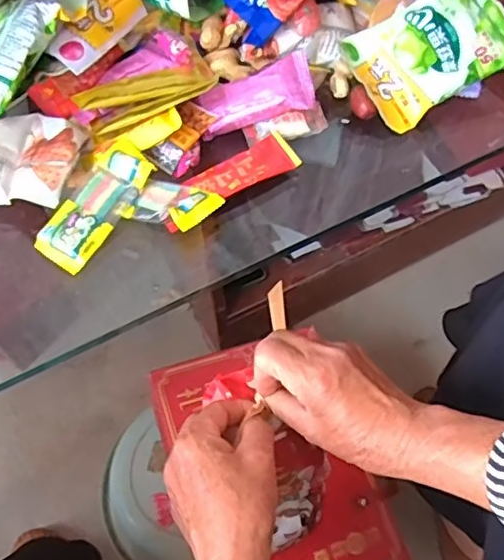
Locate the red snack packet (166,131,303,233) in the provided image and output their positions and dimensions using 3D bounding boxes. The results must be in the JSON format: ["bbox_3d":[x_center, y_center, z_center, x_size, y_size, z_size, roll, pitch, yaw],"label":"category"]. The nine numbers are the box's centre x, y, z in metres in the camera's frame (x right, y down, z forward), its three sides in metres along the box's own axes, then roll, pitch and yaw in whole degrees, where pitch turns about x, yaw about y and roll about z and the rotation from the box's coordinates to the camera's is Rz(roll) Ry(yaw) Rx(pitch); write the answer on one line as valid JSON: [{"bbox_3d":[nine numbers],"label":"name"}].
[{"bbox_3d":[-0.018,-0.071,0.413,0.110,0.008,0.036,-33,62,-17],"label":"red snack packet"}]

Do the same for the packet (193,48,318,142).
[{"bbox_3d":[0.004,-0.137,0.434,0.086,0.022,0.039,-19,59,-9],"label":"packet"}]

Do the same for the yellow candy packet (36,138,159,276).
[{"bbox_3d":[-0.106,-0.053,0.400,0.037,0.007,0.098,32,74,3],"label":"yellow candy packet"}]

